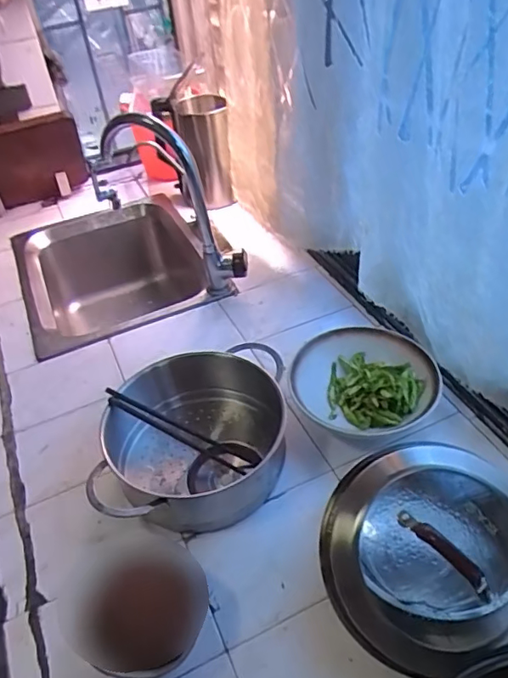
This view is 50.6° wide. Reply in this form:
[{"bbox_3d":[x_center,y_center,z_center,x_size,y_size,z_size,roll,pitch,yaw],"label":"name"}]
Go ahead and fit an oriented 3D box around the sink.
[{"bbox_3d":[-0.303,-0.104,1.260,0.398,0.251,0.516,-20,43,-15],"label":"sink"}]

